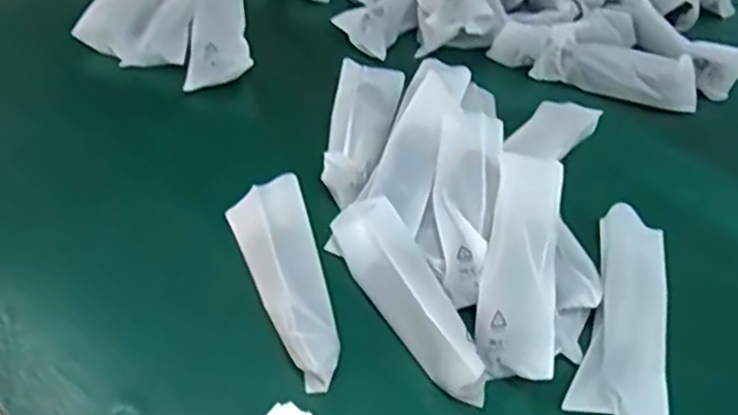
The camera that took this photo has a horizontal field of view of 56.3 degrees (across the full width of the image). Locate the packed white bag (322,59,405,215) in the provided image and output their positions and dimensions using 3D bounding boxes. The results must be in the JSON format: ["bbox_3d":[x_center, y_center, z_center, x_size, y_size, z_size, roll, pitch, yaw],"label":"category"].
[{"bbox_3d":[-0.008,-0.072,0.552,0.051,0.013,0.147,10,50,6],"label":"packed white bag"}]

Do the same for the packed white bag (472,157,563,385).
[{"bbox_3d":[0.100,0.035,0.455,0.046,0.027,0.152,9,65,6],"label":"packed white bag"}]

